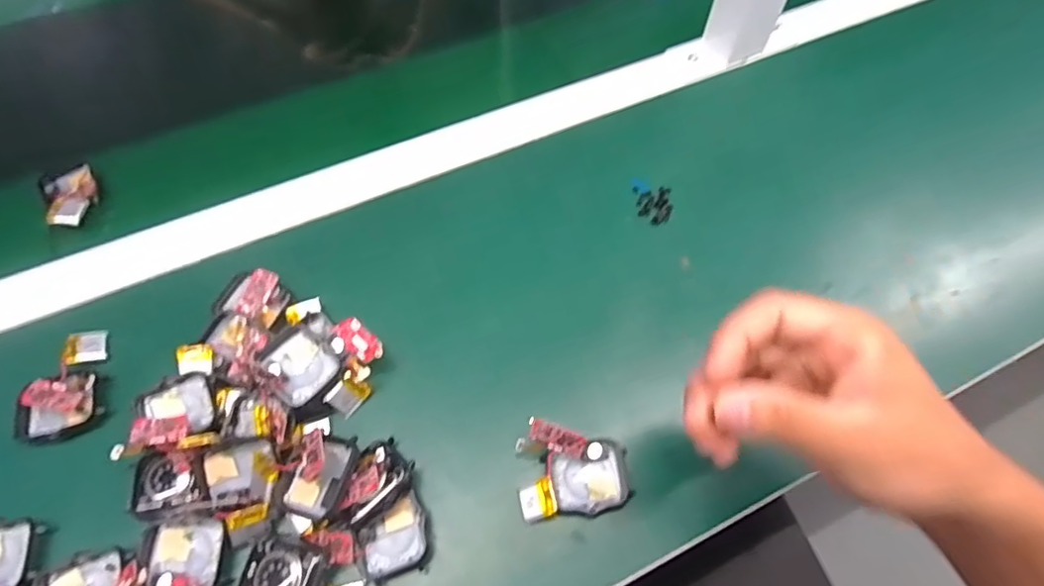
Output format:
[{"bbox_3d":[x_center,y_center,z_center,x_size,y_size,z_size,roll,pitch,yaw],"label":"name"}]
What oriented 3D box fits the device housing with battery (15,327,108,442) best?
[{"bbox_3d":[-0.274,0.054,0.338,0.044,0.014,0.067,-2,61,-2],"label":"device housing with battery"}]

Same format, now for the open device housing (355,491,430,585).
[{"bbox_3d":[-0.068,0.132,0.299,0.034,0.014,0.037,-18,63,-11],"label":"open device housing"}]

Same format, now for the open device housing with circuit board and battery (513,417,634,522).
[{"bbox_3d":[0.029,0.097,0.309,0.061,0.023,0.047,-4,61,-3],"label":"open device housing with circuit board and battery"}]

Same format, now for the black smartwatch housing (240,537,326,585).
[{"bbox_3d":[-0.120,0.144,0.282,0.041,0.014,0.035,-1,61,-2],"label":"black smartwatch housing"}]

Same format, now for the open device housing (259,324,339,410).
[{"bbox_3d":[-0.129,0.041,0.324,0.039,0.013,0.035,39,68,19],"label":"open device housing"}]

